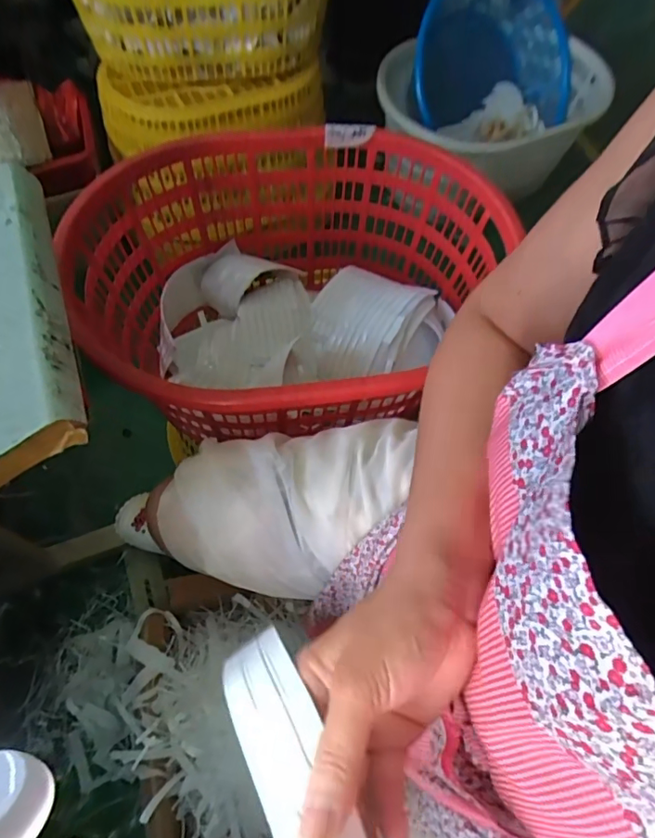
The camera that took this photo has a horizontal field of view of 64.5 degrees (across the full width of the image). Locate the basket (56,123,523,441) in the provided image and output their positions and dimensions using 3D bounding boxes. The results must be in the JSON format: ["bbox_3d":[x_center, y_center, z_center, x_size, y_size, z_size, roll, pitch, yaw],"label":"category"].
[{"bbox_3d":[-0.067,-0.197,0.826,0.511,0.289,0.555,1,63,-3],"label":"basket"}]

